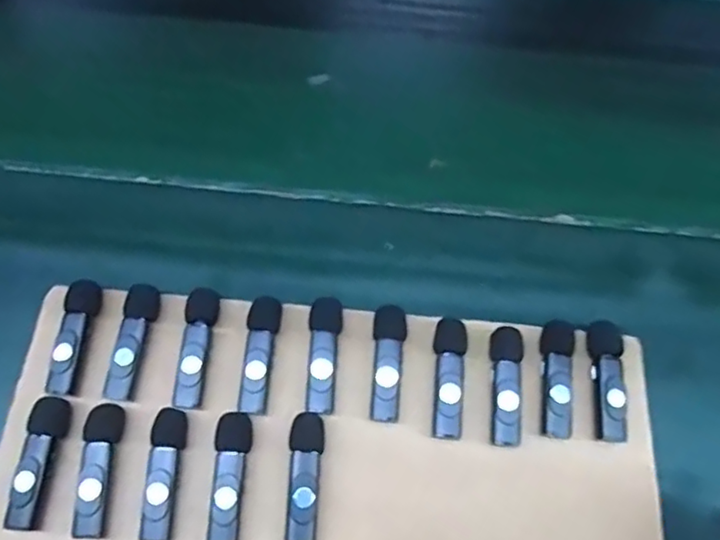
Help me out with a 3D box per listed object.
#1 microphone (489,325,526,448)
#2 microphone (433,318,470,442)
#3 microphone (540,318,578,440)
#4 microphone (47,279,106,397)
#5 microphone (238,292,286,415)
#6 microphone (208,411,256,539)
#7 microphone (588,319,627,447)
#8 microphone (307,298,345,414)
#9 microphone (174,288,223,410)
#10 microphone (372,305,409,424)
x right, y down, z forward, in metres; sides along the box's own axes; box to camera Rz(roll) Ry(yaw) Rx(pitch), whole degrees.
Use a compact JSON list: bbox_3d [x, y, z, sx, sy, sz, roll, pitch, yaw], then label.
[{"bbox_3d":[0.081,0.064,0.333,0.018,0.009,0.065,8,62,1],"label":"microphone"},{"bbox_3d":[0.049,0.060,0.337,0.019,0.011,0.067,9,62,1],"label":"microphone"},{"bbox_3d":[0.110,0.060,0.338,0.019,0.012,0.066,10,62,2],"label":"microphone"},{"bbox_3d":[-0.158,0.036,0.334,0.017,0.012,0.063,5,62,-1],"label":"microphone"},{"bbox_3d":[-0.055,0.047,0.335,0.018,0.009,0.065,5,62,-1],"label":"microphone"},{"bbox_3d":[-0.068,0.108,0.312,0.018,0.021,0.065,6,62,0],"label":"microphone"},{"bbox_3d":[0.139,0.062,0.338,0.020,0.015,0.067,8,62,1],"label":"microphone"},{"bbox_3d":[-0.020,0.047,0.337,0.019,0.008,0.066,5,62,-1],"label":"microphone"},{"bbox_3d":[-0.092,0.042,0.336,0.018,0.013,0.069,8,62,1],"label":"microphone"},{"bbox_3d":[0.017,0.053,0.338,0.019,0.013,0.063,3,62,-2],"label":"microphone"}]

